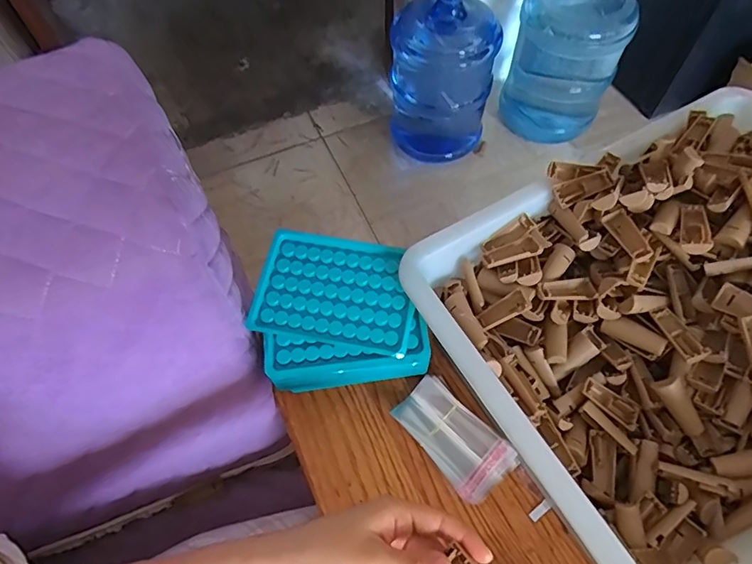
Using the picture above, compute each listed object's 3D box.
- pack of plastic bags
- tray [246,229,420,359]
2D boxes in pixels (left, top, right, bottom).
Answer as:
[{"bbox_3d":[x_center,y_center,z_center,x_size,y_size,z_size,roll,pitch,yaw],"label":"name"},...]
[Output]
[{"bbox_3d":[0.069,0.141,0.455,0.059,0.021,0.108,-39,67,-18],"label":"pack of plastic bags"},{"bbox_3d":[-0.033,0.007,0.425,0.130,0.016,0.094,9,62,6],"label":"tray"}]

